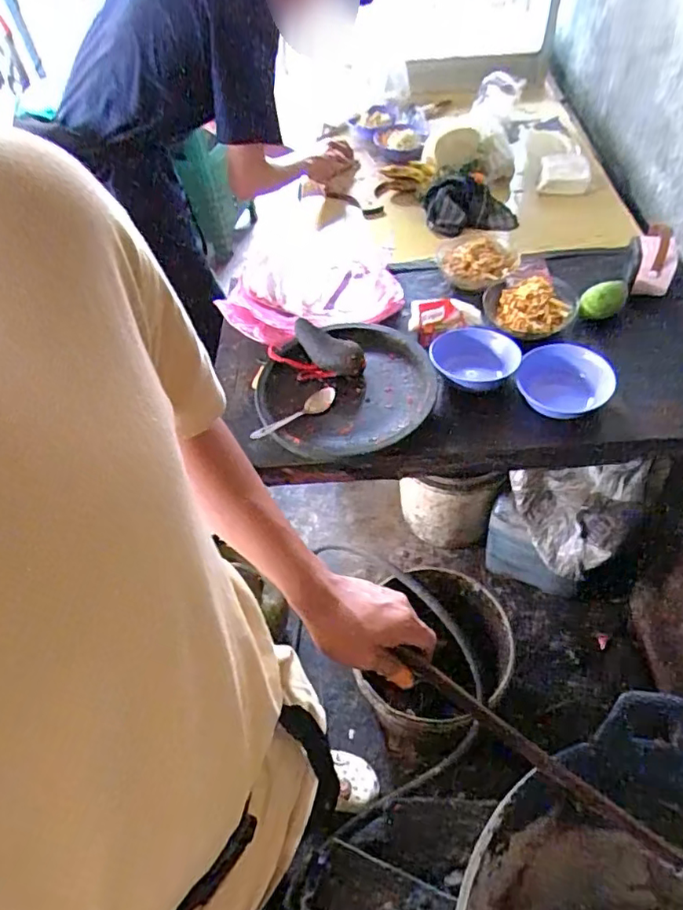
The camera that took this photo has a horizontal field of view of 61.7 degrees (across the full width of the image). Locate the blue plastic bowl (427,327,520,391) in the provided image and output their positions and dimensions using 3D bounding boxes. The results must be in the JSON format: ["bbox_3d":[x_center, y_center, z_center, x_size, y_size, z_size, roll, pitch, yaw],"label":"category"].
[{"bbox_3d":[0.226,-0.160,0.989,0.152,0.049,0.142,11,56,13],"label":"blue plastic bowl"}]

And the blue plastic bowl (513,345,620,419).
[{"bbox_3d":[0.366,-0.117,0.944,0.149,0.058,0.128,10,56,13],"label":"blue plastic bowl"}]

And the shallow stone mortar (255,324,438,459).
[{"bbox_3d":[0.004,-0.120,0.958,0.293,0.044,0.293,-3,54,4],"label":"shallow stone mortar"}]

